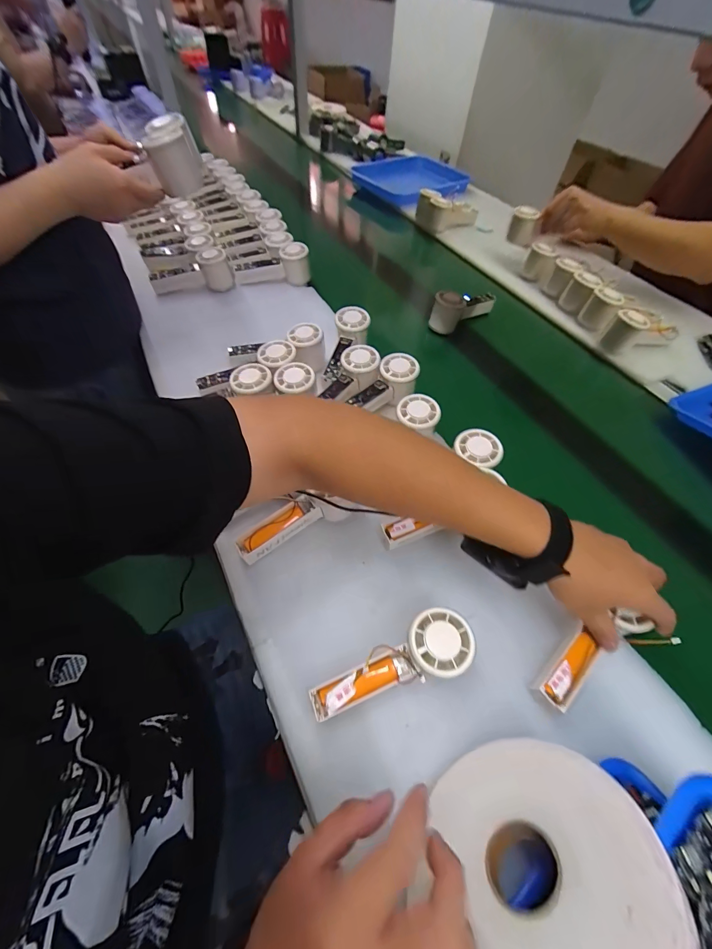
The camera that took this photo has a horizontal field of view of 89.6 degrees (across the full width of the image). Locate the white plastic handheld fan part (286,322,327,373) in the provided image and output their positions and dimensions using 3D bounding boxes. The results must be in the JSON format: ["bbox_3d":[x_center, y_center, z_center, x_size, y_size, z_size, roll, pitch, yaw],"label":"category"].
[{"bbox_3d":[-0.077,-0.201,0.571,0.055,0.053,0.058,-6,56,-7],"label":"white plastic handheld fan part"}]

